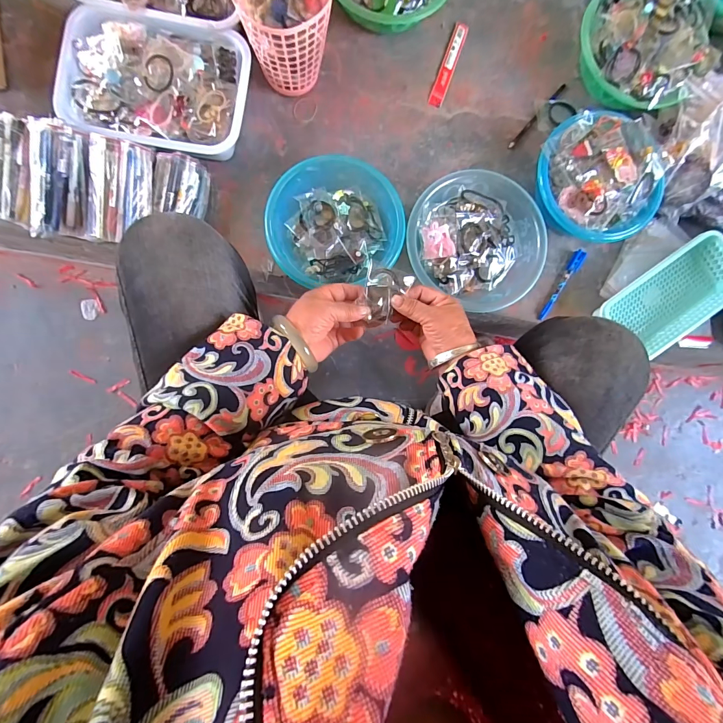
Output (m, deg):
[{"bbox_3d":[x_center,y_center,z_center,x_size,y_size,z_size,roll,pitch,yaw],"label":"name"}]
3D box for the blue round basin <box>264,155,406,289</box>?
[{"bbox_3d":[-0.047,-0.235,0.628,0.223,0.077,0.207,-10,89,-6],"label":"blue round basin"}]

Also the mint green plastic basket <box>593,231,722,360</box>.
[{"bbox_3d":[0.581,-0.117,0.683,0.265,0.057,0.132,-35,92,-6],"label":"mint green plastic basket"}]

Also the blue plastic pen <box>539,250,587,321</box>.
[{"bbox_3d":[0.385,-0.145,0.692,0.022,0.015,0.153,33,85,-4],"label":"blue plastic pen"}]

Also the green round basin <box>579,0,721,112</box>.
[{"bbox_3d":[0.531,-0.579,0.687,0.249,0.095,0.232,0,88,-6],"label":"green round basin"}]

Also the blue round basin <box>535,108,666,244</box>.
[{"bbox_3d":[0.413,-0.325,0.660,0.214,0.089,0.209,0,88,-6],"label":"blue round basin"}]

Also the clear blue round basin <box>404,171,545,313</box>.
[{"bbox_3d":[0.202,-0.218,0.652,0.238,0.069,0.216,22,86,-5],"label":"clear blue round basin"}]

